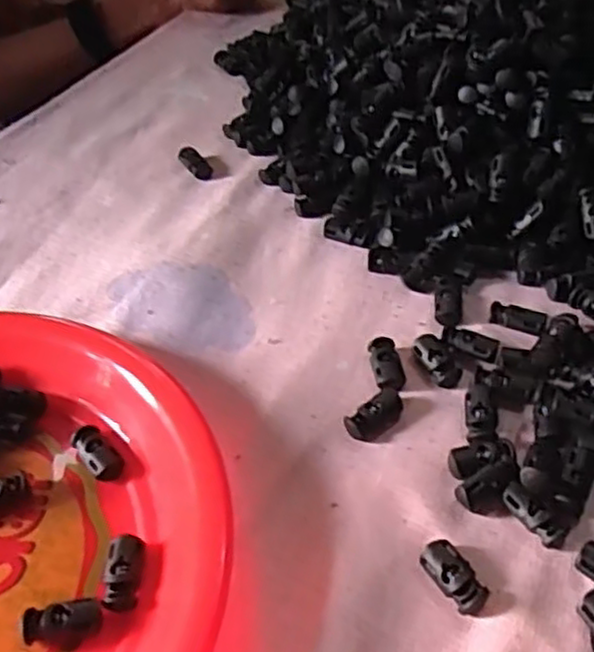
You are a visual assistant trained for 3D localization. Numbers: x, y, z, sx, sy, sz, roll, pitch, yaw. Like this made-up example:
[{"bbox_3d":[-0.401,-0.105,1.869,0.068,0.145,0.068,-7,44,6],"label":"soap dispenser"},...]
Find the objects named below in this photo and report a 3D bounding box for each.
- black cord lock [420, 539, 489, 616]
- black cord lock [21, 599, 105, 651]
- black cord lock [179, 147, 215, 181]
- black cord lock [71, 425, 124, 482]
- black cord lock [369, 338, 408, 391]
[{"bbox_3d":[0.059,0.095,0.275,0.014,0.008,0.028,-28,51,-20],"label":"black cord lock"},{"bbox_3d":[-0.084,0.108,0.263,0.027,0.011,0.015,-12,47,-7],"label":"black cord lock"},{"bbox_3d":[-0.066,-0.106,0.475,0.015,0.009,0.032,-28,51,-20],"label":"black cord lock"},{"bbox_3d":[-0.087,0.055,0.317,0.014,0.007,0.030,-35,53,-25],"label":"black cord lock"},{"bbox_3d":[0.043,0.018,0.347,0.014,0.007,0.029,-9,47,-3],"label":"black cord lock"}]

